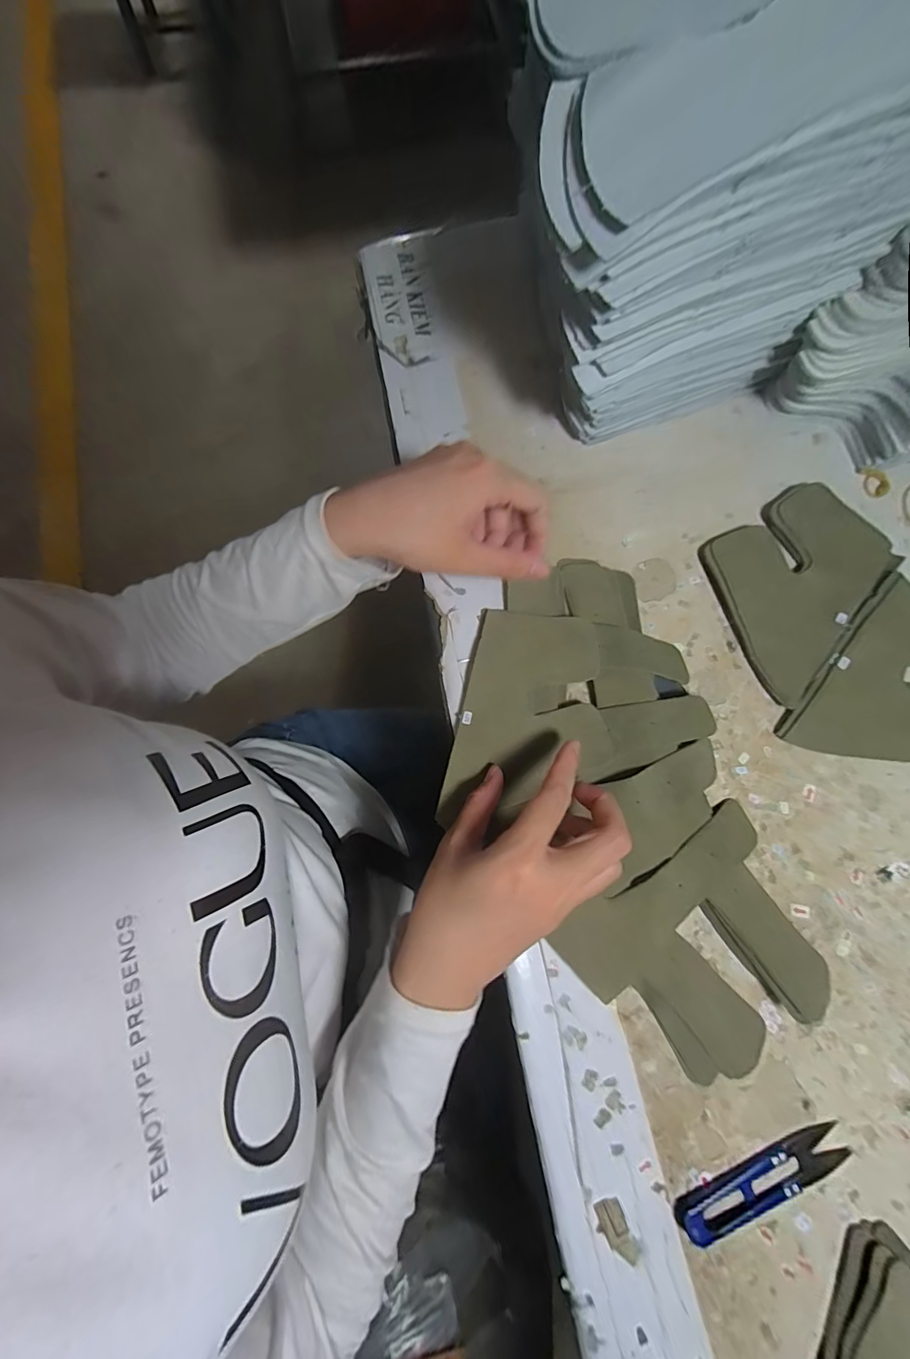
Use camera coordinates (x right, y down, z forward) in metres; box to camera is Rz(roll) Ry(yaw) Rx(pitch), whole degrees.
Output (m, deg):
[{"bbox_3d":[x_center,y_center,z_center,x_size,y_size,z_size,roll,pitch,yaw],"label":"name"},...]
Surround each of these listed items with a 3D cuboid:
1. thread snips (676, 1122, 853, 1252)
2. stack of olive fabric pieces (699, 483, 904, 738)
[{"bbox_3d":[0.172,0.279,0.261,0.101,0.010,0.024,-21,80,-4],"label":"thread snips"},{"bbox_3d":[0.228,-0.067,0.330,0.106,0.011,0.149,39,81,7],"label":"stack of olive fabric pieces"}]

